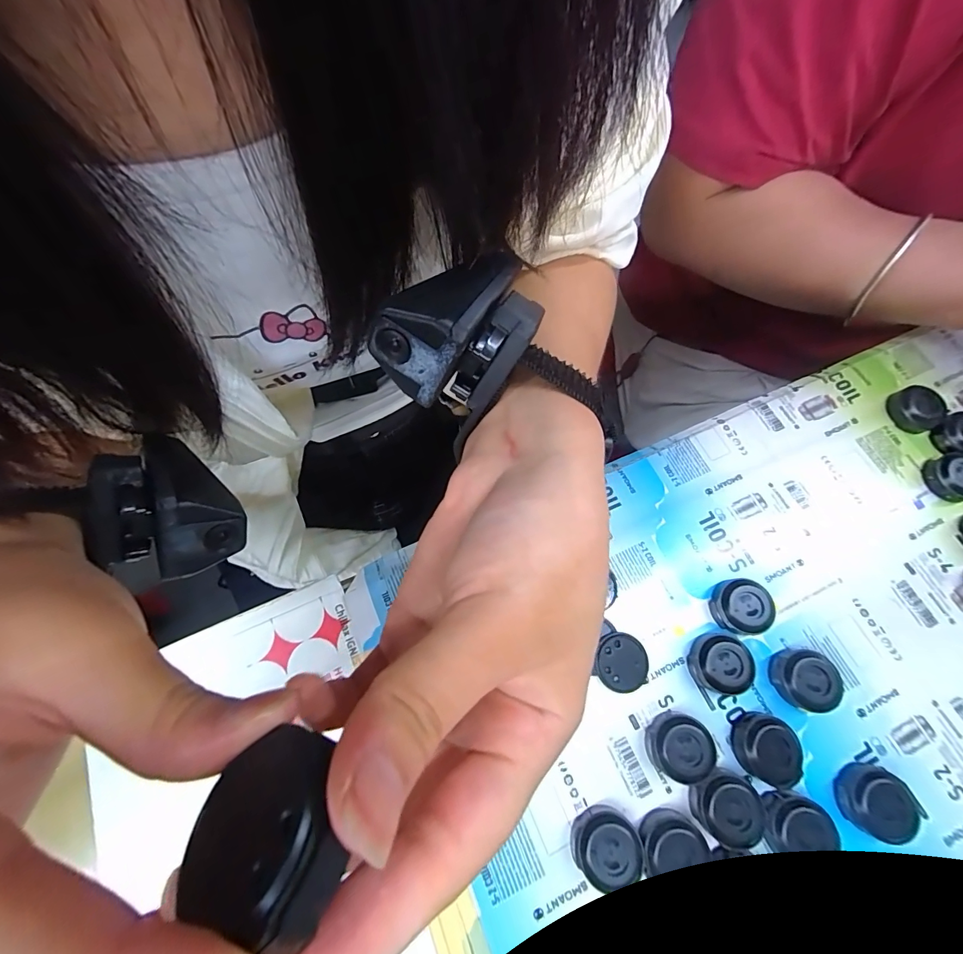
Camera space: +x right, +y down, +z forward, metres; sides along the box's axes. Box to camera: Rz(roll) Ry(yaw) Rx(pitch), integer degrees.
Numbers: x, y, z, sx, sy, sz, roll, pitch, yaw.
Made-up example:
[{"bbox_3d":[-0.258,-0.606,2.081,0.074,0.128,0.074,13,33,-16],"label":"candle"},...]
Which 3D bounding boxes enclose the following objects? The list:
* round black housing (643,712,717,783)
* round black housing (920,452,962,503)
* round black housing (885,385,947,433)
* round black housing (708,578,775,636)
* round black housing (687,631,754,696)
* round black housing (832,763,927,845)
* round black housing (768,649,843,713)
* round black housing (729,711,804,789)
[{"bbox_3d":[0.097,0.134,0.207,0.027,0.013,0.030,-36,74,-14],"label":"round black housing"},{"bbox_3d":[0.297,0.000,0.262,0.029,0.015,0.029,1,69,-2],"label":"round black housing"},{"bbox_3d":[0.291,-0.046,0.277,0.031,0.014,0.029,1,69,-2],"label":"round black housing"},{"bbox_3d":[0.145,0.073,0.232,0.029,0.013,0.028,1,69,-2],"label":"round black housing"},{"bbox_3d":[0.127,0.098,0.221,0.032,0.014,0.029,34,72,10],"label":"round black housing"},{"bbox_3d":[0.191,0.158,0.201,0.029,0.011,0.031,1,69,-2],"label":"round black housing"},{"bbox_3d":[0.170,0.107,0.219,0.028,0.013,0.028,1,69,-2],"label":"round black housing"},{"bbox_3d":[0.143,0.136,0.207,0.028,0.013,0.030,1,69,-2],"label":"round black housing"}]

